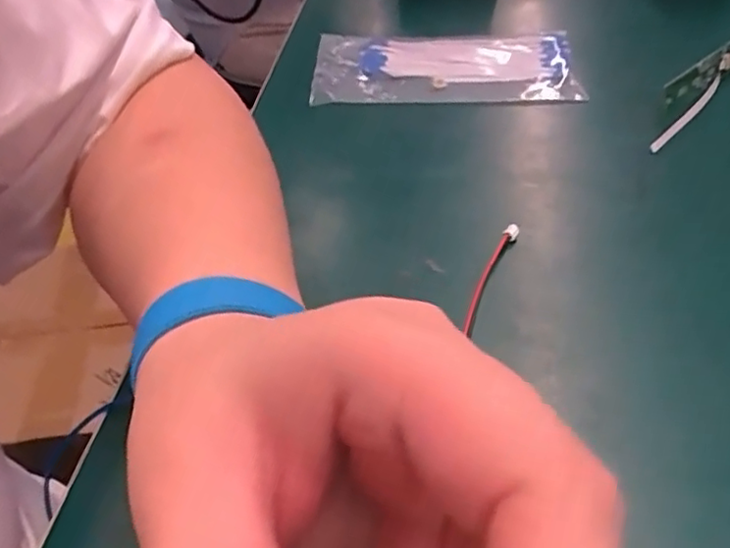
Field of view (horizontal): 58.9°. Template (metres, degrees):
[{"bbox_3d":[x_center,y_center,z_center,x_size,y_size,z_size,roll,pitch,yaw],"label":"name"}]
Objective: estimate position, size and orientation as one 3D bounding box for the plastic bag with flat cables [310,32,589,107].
[{"bbox_3d":[0.047,-0.131,0.409,0.159,0.017,0.078,3,46,6],"label":"plastic bag with flat cables"}]

